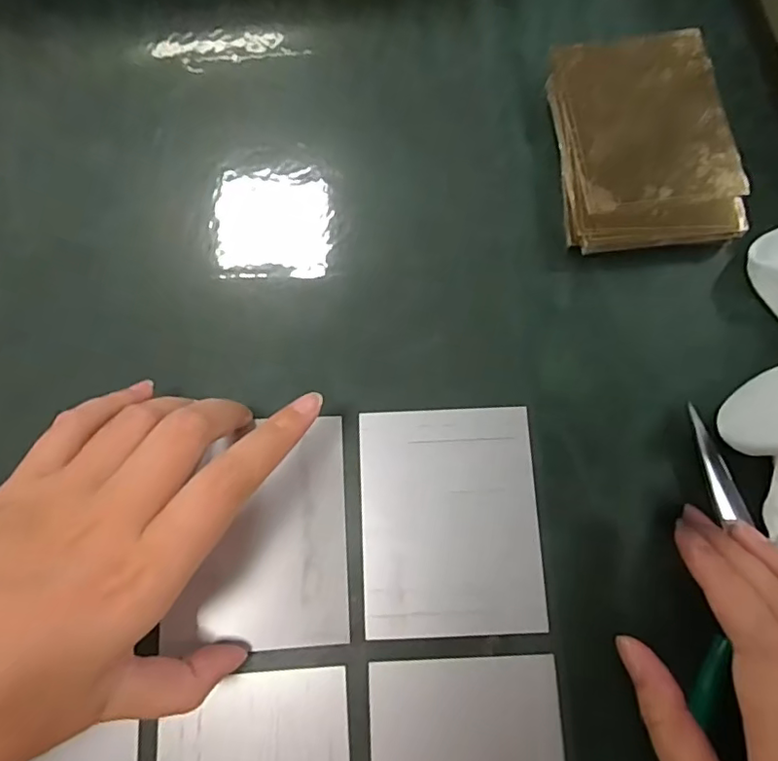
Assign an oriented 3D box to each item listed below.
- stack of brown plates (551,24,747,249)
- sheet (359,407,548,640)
[{"bbox_3d":[0.129,-0.122,0.283,0.085,0.022,0.114,-5,77,-1],"label":"stack of brown plates"},{"bbox_3d":[0.028,0.063,0.251,0.079,0.004,0.099,-2,76,0],"label":"sheet"}]

